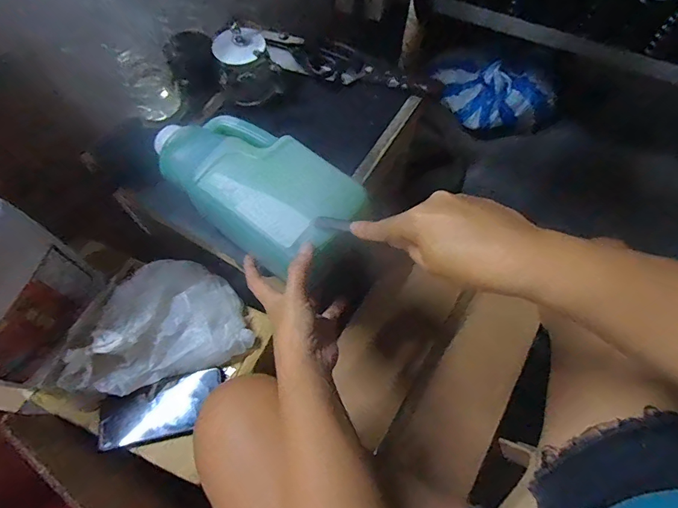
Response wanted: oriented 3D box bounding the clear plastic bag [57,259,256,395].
[{"bbox_3d":[-0.248,0.090,0.545,0.222,0.073,0.152,-21,67,-11],"label":"clear plastic bag"}]

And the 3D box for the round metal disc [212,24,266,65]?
[{"bbox_3d":[-0.130,-0.272,0.529,0.060,0.008,0.060,1,86,-9],"label":"round metal disc"}]

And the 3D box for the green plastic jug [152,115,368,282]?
[{"bbox_3d":[-0.099,-0.083,0.459,0.123,0.088,0.237,-44,72,-2],"label":"green plastic jug"}]

